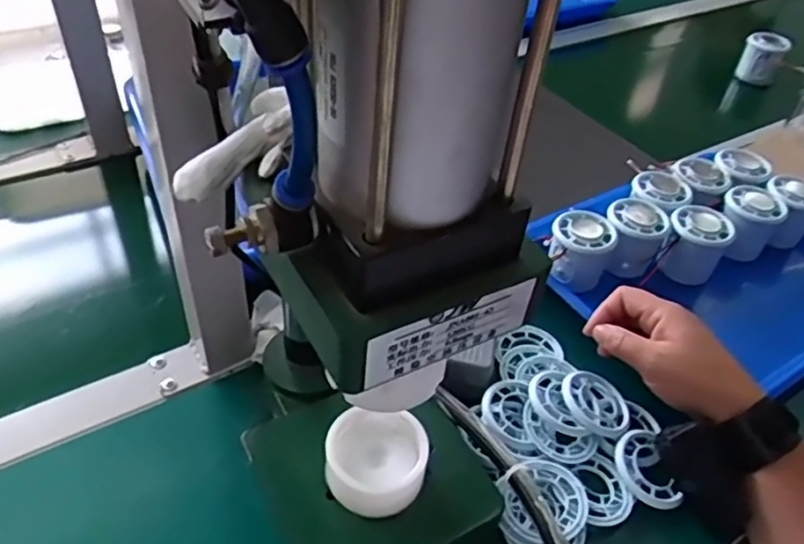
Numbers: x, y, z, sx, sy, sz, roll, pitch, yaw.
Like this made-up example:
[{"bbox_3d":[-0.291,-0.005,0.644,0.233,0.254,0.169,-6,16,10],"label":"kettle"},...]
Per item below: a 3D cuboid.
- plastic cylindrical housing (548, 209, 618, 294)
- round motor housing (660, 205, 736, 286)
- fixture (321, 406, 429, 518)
[{"bbox_3d":[0.165,-0.018,0.609,0.053,0.064,0.050,3,43,-2],"label":"plastic cylindrical housing"},{"bbox_3d":[0.284,-0.025,0.636,0.054,0.063,0.058,3,43,-2],"label":"round motor housing"},{"bbox_3d":[-0.015,0.114,0.403,0.060,0.032,0.063,3,43,-2],"label":"fixture"}]

